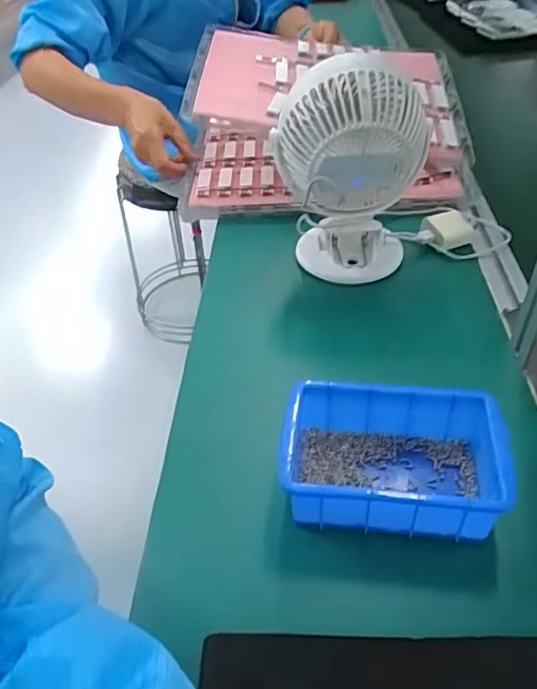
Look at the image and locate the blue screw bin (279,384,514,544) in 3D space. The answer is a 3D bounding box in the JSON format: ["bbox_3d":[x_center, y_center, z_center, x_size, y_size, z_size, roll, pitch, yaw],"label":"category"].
[{"bbox_3d":[0.085,0.084,0.396,0.147,0.061,0.096,5,42,7],"label":"blue screw bin"}]

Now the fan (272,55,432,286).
[{"bbox_3d":[0.079,-0.178,0.582,0.150,0.195,0.117,7,43,9],"label":"fan"}]

